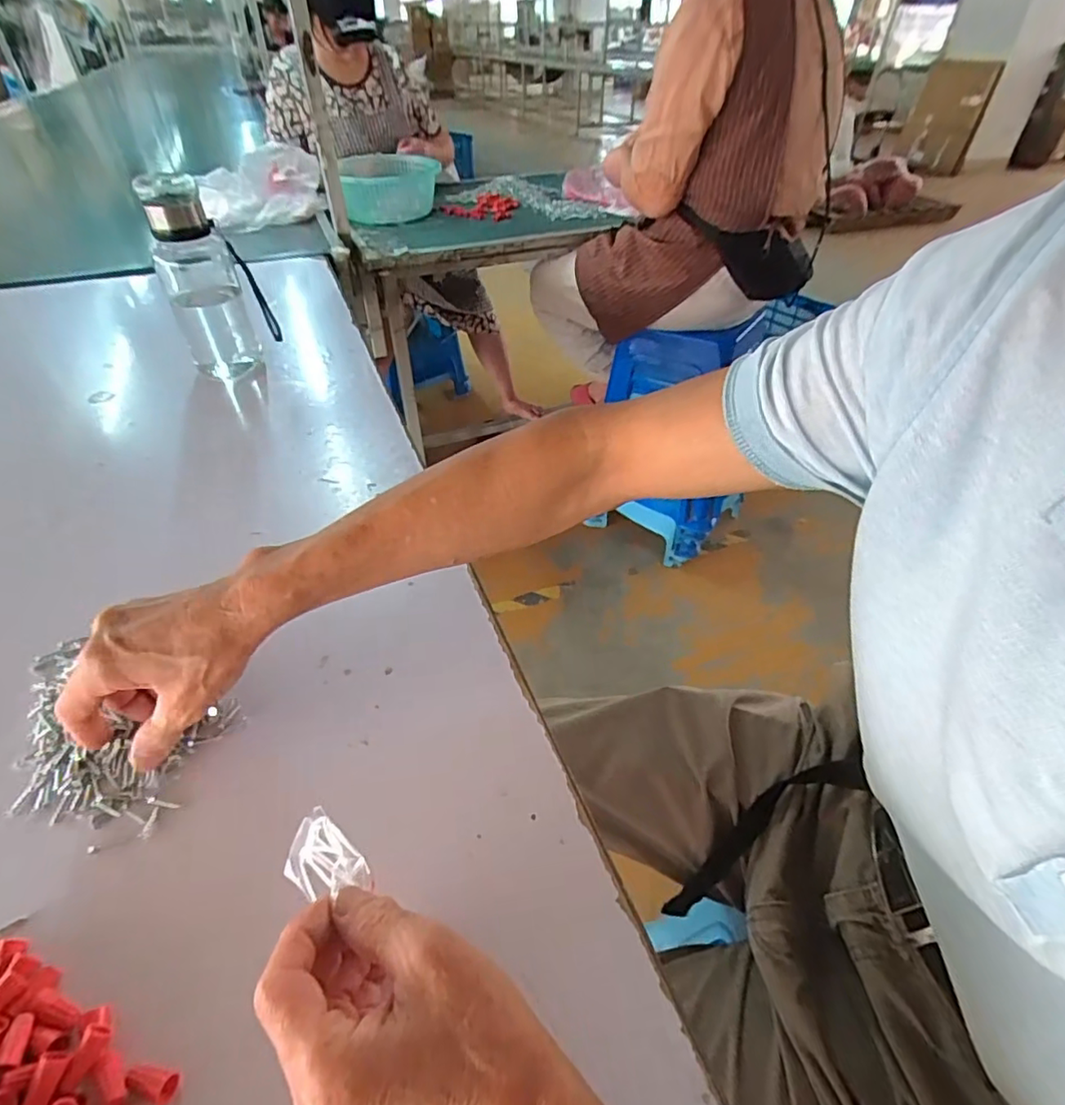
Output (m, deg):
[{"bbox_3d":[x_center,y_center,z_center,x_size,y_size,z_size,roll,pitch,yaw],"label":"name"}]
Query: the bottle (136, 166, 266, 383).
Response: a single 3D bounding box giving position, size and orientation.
[{"bbox_3d":[-0.417,-0.334,0.727,0.085,0.230,0.094,-20,47,-21],"label":"bottle"}]

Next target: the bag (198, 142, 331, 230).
[{"bbox_3d":[-0.616,-0.802,1.282,0.286,0.155,0.119,-10,44,-11],"label":"bag"}]

